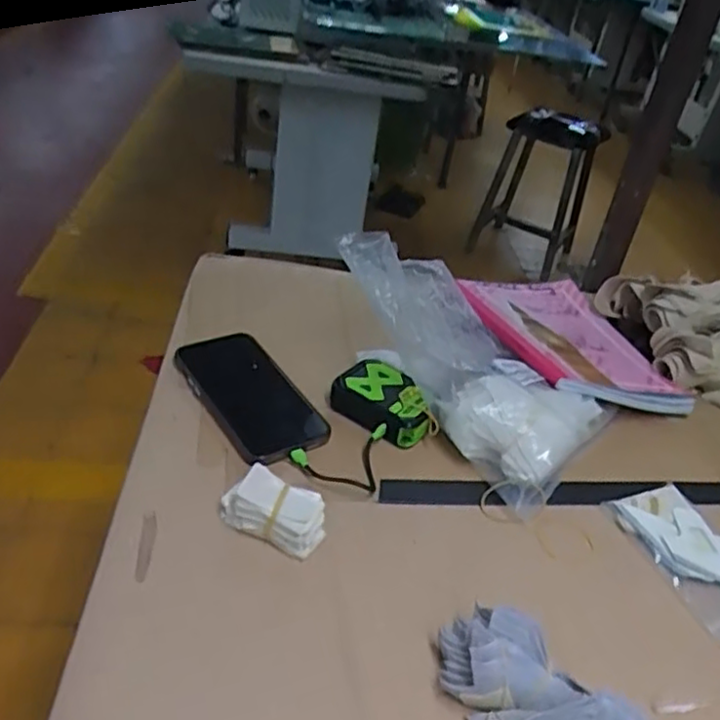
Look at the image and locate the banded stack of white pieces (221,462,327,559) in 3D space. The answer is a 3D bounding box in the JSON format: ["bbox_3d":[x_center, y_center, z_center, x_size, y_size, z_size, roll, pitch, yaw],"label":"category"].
[{"bbox_3d":[-0.063,0.111,0.511,0.074,0.049,0.038,20,36,17],"label":"banded stack of white pieces"}]

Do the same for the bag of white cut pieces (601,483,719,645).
[{"bbox_3d":[0.260,0.153,0.540,0.070,0.015,0.130,-10,38,-24],"label":"bag of white cut pieces"}]

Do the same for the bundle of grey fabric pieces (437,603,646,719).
[{"bbox_3d":[0.096,0.201,0.402,0.075,0.059,0.128,-21,44,-35],"label":"bundle of grey fabric pieces"}]

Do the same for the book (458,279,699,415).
[{"bbox_3d":[0.226,-0.028,0.760,0.188,0.020,0.255,4,32,-27],"label":"book"}]

